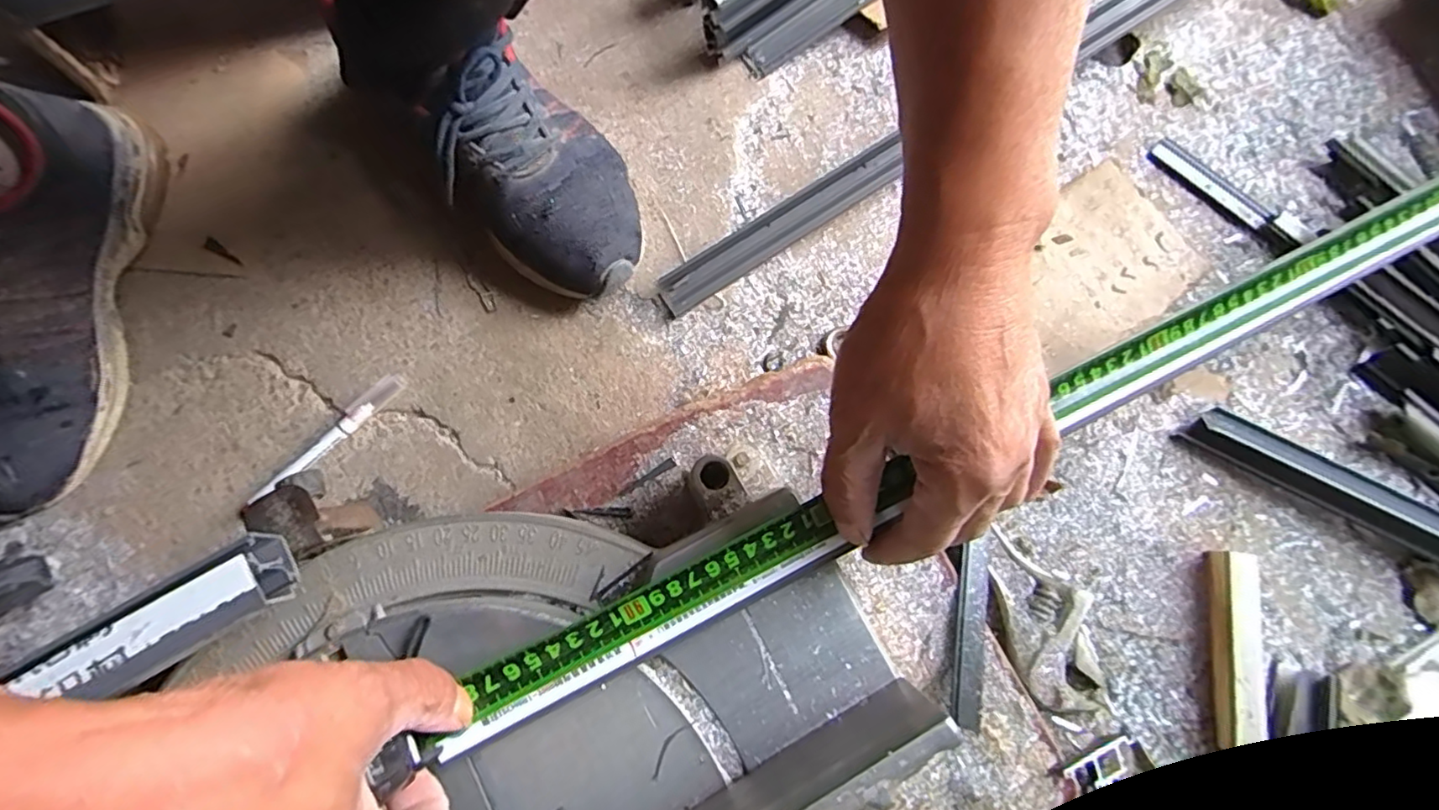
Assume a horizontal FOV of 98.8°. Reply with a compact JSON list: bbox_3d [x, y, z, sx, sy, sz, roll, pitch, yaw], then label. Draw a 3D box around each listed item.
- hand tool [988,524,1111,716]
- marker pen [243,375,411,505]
[{"bbox_3d":[0.215,0.143,0.408,0.061,0.017,0.116,-7,78,-2],"label":"hand tool"},{"bbox_3d":[-0.273,0.024,0.431,0.016,0.011,0.125,43,81,8],"label":"marker pen"}]

